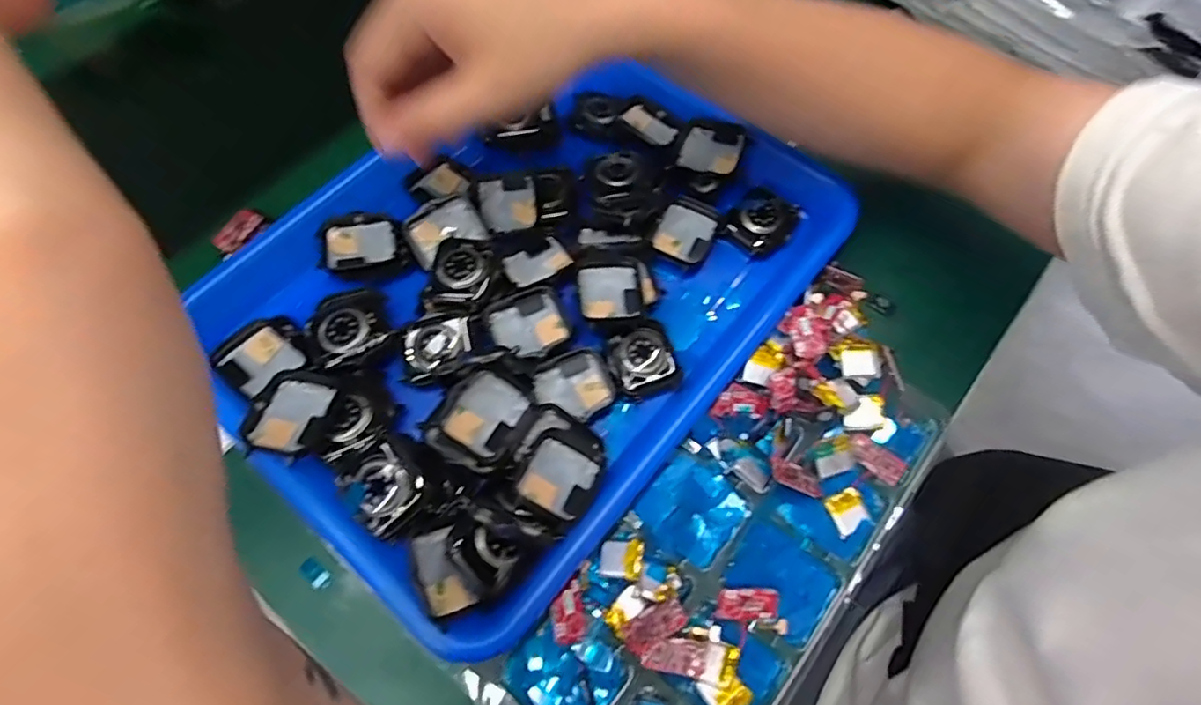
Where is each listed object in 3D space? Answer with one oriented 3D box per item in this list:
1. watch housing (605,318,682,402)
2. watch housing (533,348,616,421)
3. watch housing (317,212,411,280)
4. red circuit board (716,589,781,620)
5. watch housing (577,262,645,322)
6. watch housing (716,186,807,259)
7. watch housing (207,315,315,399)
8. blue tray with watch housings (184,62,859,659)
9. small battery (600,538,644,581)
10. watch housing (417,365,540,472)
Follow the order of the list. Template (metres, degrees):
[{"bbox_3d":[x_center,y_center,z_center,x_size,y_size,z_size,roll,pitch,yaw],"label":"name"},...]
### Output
[{"bbox_3d":[0.023,0.005,0.312,0.033,0.010,0.040,-19,68,-8],"label":"watch housing"},{"bbox_3d":[-0.014,0.018,0.307,0.039,0.006,0.036,-28,69,-11],"label":"watch housing"},{"bbox_3d":[-0.135,-0.061,0.330,0.045,0.009,0.040,-18,68,-7],"label":"watch housing"},{"bbox_3d":[0.071,0.120,0.276,0.030,0.004,0.013,1,78,-5],"label":"red circuit board"},{"bbox_3d":[0.006,-0.034,0.318,0.036,0.010,0.038,-3,67,-1],"label":"watch housing"},{"bbox_3d":[0.098,-0.080,0.347,0.037,0.008,0.044,36,71,14],"label":"watch housing"},{"bbox_3d":[-0.172,0.003,0.299,0.039,0.011,0.041,40,72,16],"label":"watch housing"},{"bbox_3d":[-0.041,-0.050,0.315,0.245,0.038,0.322,39,72,15],"label":"blue tray with watch housings"},{"bbox_3d":[0.011,0.100,0.283,0.020,0.006,0.018,8,67,3],"label":"small battery"},{"bbox_3d":[-0.056,0.032,0.283,0.041,0.015,0.049,31,74,7],"label":"watch housing"}]

